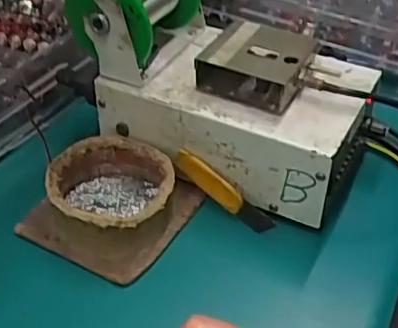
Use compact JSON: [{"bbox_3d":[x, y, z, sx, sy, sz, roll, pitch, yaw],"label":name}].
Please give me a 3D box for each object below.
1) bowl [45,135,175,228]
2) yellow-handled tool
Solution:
[{"bbox_3d":[-0.058,0.020,0.408,0.078,0.037,0.082,1,40,-1],"label":"bowl"},{"bbox_3d":[0.018,0.018,0.418,0.080,0.019,0.012,39,49,12],"label":"yellow-handled tool"}]

